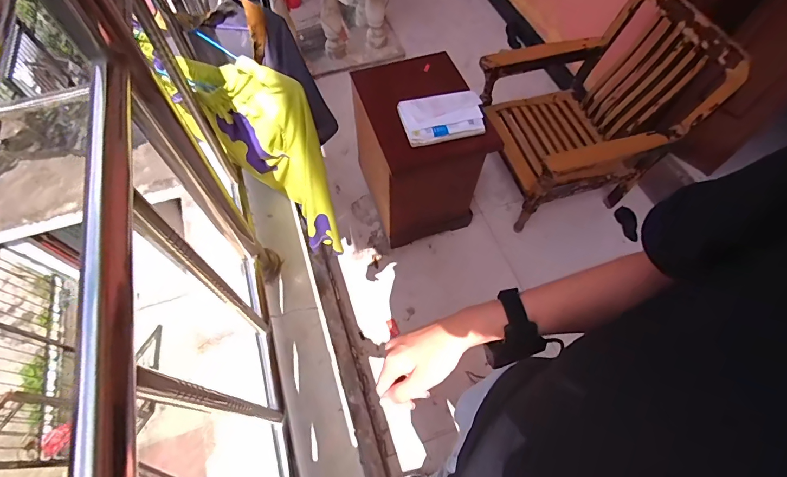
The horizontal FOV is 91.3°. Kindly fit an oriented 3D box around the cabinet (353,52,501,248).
[{"bbox_3d":[0.085,-0.346,1.513,0.373,0.538,0.446,-16,63,-10],"label":"cabinet"}]

